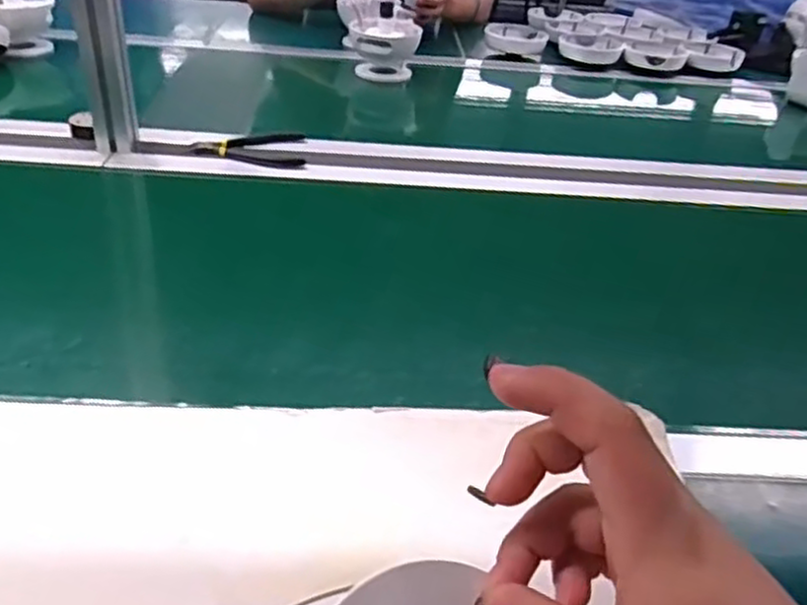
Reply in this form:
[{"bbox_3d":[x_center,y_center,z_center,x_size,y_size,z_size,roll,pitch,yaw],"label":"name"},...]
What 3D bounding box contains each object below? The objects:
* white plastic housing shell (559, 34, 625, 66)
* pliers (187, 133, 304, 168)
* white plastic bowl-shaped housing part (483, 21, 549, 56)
[{"bbox_3d":[0.356,-0.483,1.372,0.118,0.034,0.100,16,34,14],"label":"white plastic housing shell"},{"bbox_3d":[-0.188,-0.190,0.885,0.134,0.011,0.089,-1,34,-11],"label":"pliers"},{"bbox_3d":[0.216,-0.517,1.411,0.120,0.042,0.103,5,33,-2],"label":"white plastic bowl-shaped housing part"}]

